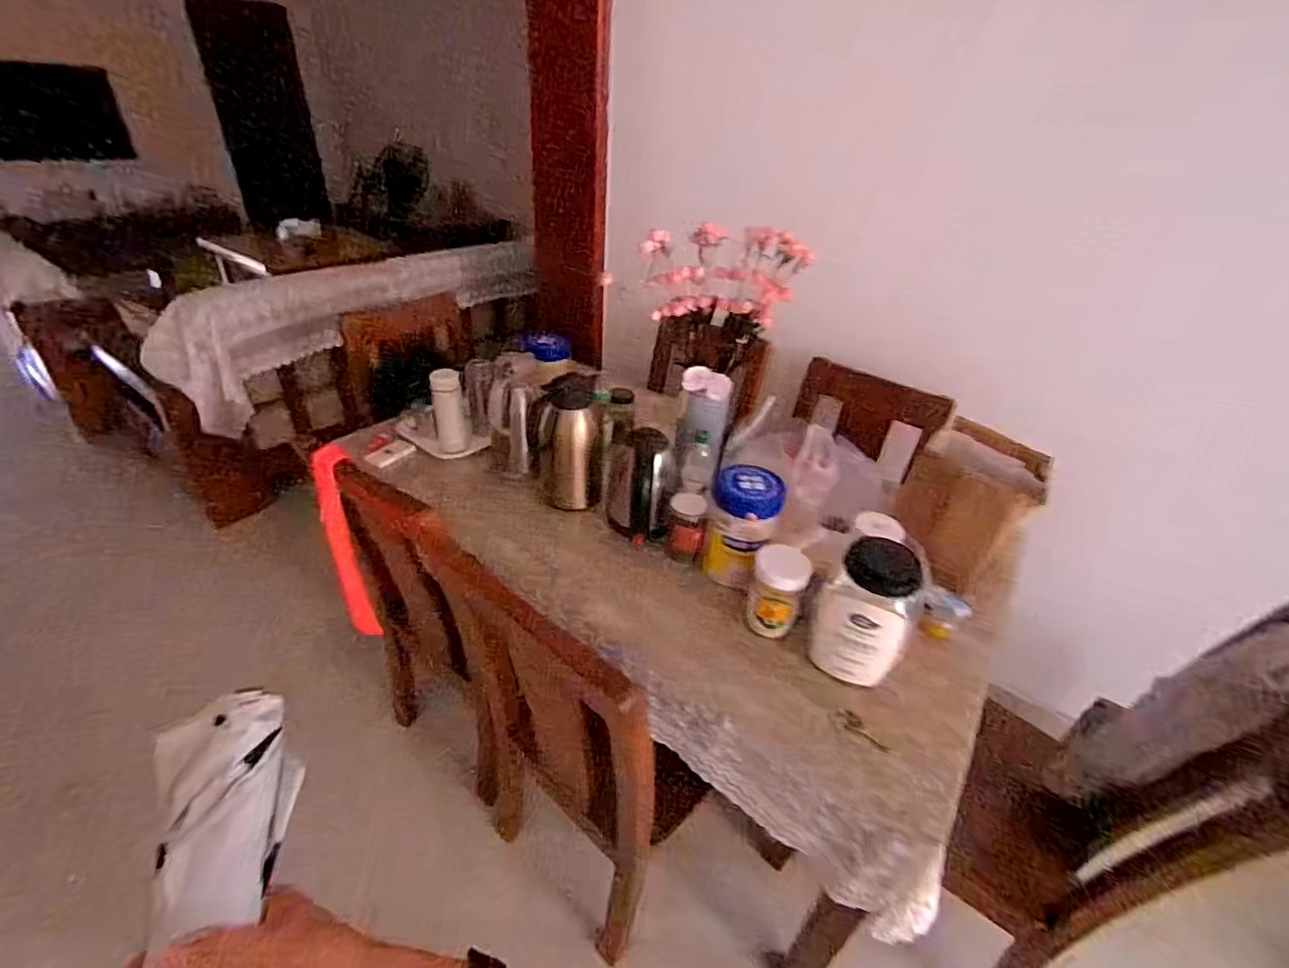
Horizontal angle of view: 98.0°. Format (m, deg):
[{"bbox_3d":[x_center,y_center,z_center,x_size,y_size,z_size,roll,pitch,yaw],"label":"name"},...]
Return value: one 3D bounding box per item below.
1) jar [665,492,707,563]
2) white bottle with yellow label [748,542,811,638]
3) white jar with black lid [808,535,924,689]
[{"bbox_3d":[0.081,0.095,1.110,0.072,0.136,0.066,3,35,-2],"label":"jar"},{"bbox_3d":[0.223,0.183,0.948,0.087,0.144,0.086,15,37,14],"label":"white bottle with yellow label"},{"bbox_3d":[0.342,0.203,0.873,0.134,0.214,0.111,21,39,22],"label":"white jar with black lid"}]

